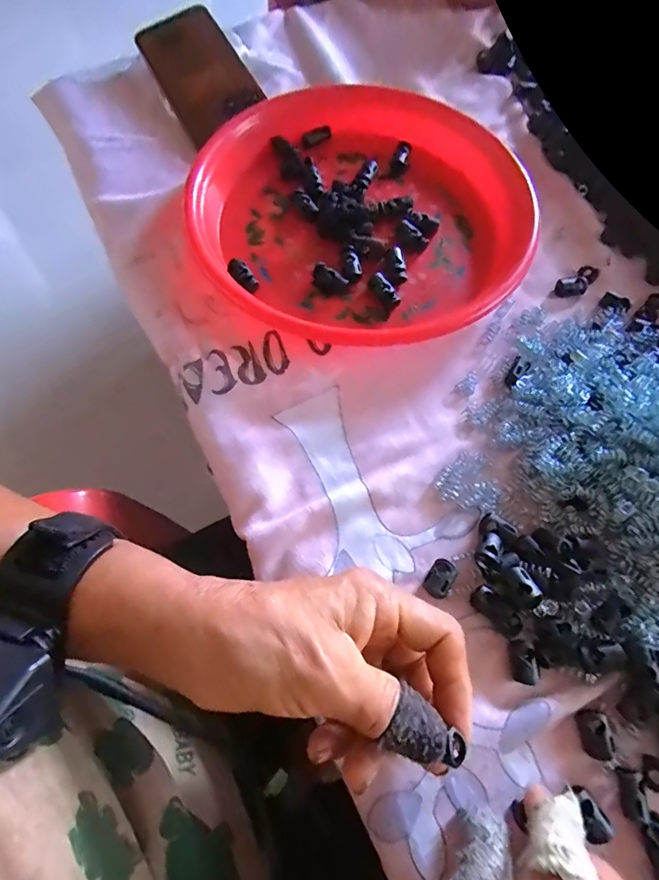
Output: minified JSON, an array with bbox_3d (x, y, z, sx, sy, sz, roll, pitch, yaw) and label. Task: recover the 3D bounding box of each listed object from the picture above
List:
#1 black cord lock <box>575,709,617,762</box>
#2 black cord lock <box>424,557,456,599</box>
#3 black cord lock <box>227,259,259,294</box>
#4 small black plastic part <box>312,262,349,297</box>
[{"bbox_3d":[0.130,0.144,0.216,0.013,0.007,0.020,-3,67,-3],"label":"black cord lock"},{"bbox_3d":[0.061,0.077,0.246,0.013,0.009,0.021,36,71,13],"label":"black cord lock"},{"bbox_3d":[-0.062,-0.118,0.319,0.013,0.009,0.028,-32,72,-14],"label":"black cord lock"},{"bbox_3d":[-0.001,-0.114,0.317,0.025,0.010,0.016,31,70,11],"label":"small black plastic part"}]

